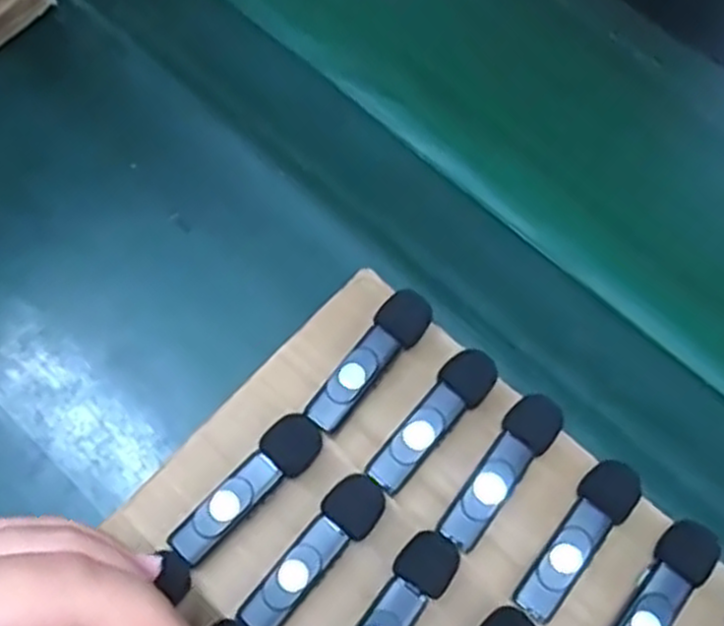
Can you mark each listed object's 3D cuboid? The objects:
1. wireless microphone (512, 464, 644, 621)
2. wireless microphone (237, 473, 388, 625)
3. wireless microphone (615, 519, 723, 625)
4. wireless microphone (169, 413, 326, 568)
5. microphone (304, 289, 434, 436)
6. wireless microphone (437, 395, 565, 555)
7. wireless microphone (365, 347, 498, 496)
[{"bbox_3d":[0.079,0.082,0.282,0.018,0.015,0.064,37,67,11],"label":"wireless microphone"},{"bbox_3d":[-0.017,0.085,0.278,0.018,0.014,0.065,41,68,12],"label":"wireless microphone"},{"bbox_3d":[0.103,0.102,0.276,0.017,0.014,0.063,38,67,11],"label":"wireless microphone"},{"bbox_3d":[-0.040,0.064,0.284,0.018,0.013,0.066,42,68,13],"label":"wireless microphone"},{"bbox_3d":[0.003,0.019,0.304,0.018,0.012,0.064,37,67,11],"label":"microphone"},{"bbox_3d":[0.051,0.058,0.291,0.018,0.014,0.064,39,67,11],"label":"wireless microphone"},{"bbox_3d":[0.027,0.040,0.296,0.018,0.014,0.064,42,68,13],"label":"wireless microphone"}]

